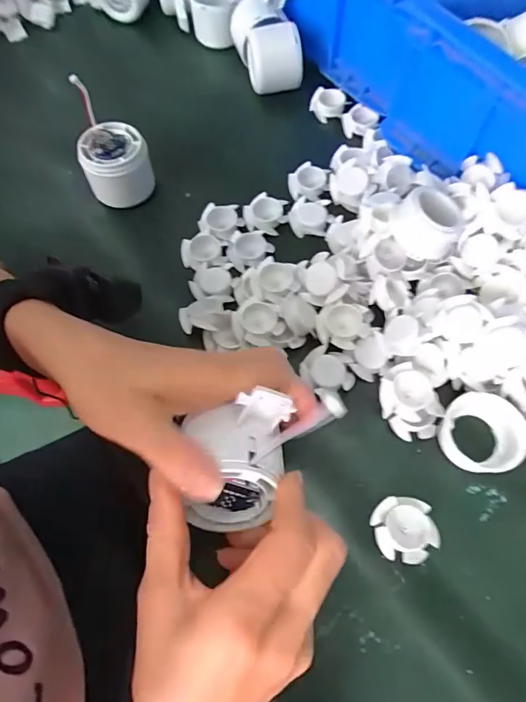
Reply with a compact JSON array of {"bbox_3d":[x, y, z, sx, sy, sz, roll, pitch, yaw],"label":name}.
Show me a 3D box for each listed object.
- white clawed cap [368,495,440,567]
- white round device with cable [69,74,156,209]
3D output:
[{"bbox_3d":[0.095,0.120,0.298,0.040,0.015,0.041,-1,66,2],"label":"white clawed cap"},{"bbox_3d":[-0.141,-0.191,0.417,0.060,0.056,0.114,-19,67,-6],"label":"white round device with cable"}]

